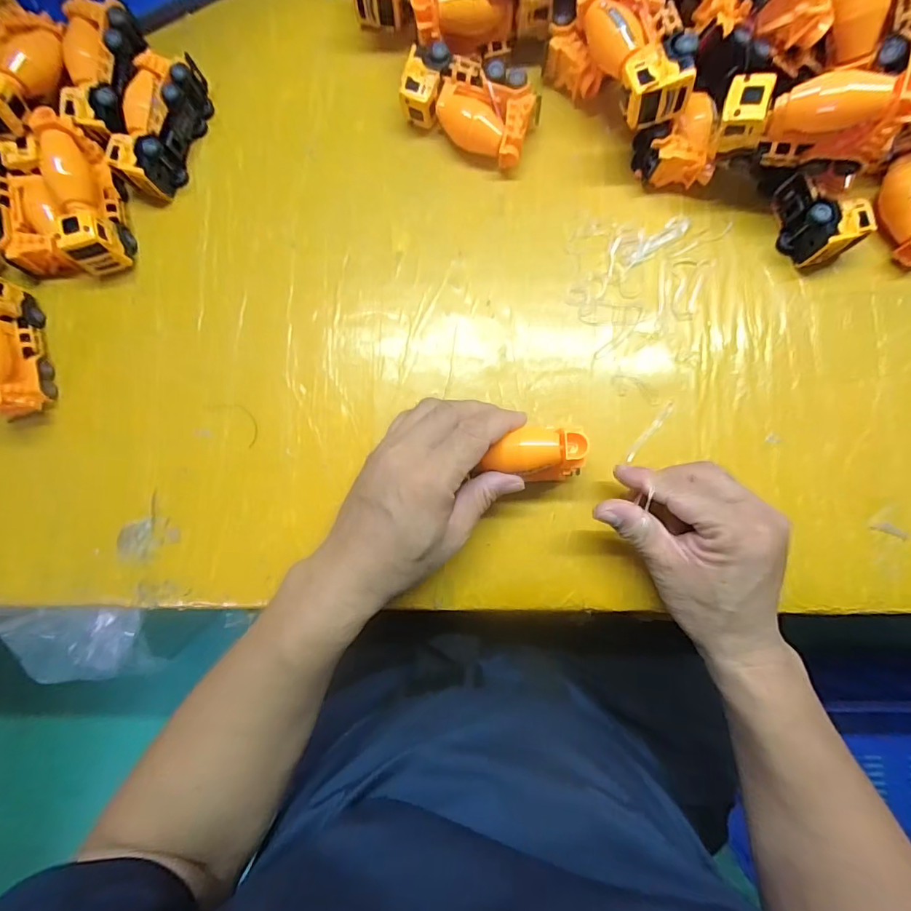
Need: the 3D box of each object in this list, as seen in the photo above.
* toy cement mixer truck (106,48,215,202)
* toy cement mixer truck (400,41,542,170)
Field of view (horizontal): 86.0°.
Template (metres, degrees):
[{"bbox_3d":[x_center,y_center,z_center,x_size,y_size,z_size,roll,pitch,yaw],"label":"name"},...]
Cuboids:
[{"bbox_3d":[-0.236,-0.266,0.391,0.059,0.038,0.112,4,84,4],"label":"toy cement mixer truck"},{"bbox_3d":[0.010,-0.265,0.376,0.101,0.038,0.055,26,86,6],"label":"toy cement mixer truck"}]

